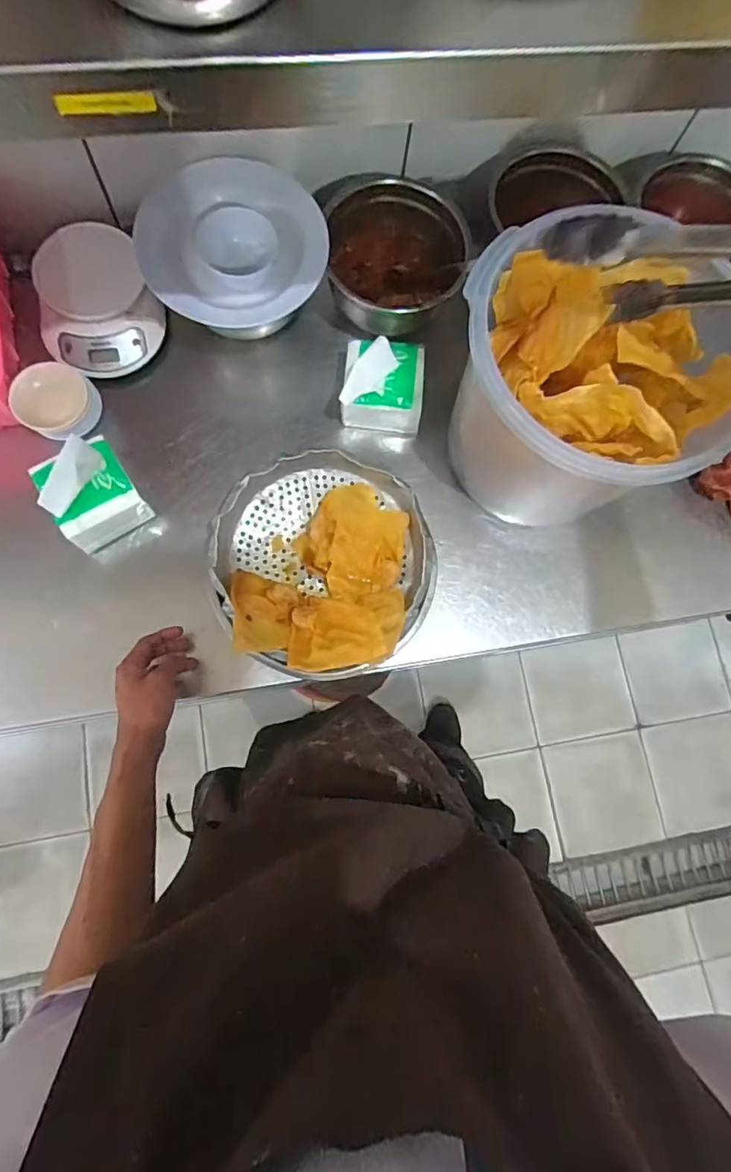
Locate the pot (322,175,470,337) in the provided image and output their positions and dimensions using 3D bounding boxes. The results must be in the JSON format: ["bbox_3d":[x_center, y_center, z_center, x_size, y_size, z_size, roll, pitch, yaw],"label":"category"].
[{"bbox_3d":[0.040,-0.430,0.701,0.173,0.097,0.156,26,80,0],"label":"pot"}]

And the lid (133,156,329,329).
[{"bbox_3d":[-0.160,-0.420,0.651,0.216,0.043,0.194,-14,79,-8],"label":"lid"}]

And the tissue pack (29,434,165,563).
[{"bbox_3d":[-0.322,-0.105,0.635,0.092,0.112,0.113,-30,82,-10],"label":"tissue pack"}]

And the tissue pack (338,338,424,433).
[{"bbox_3d":[0.024,-0.264,0.698,0.098,0.106,0.096,5,77,-4],"label":"tissue pack"}]

